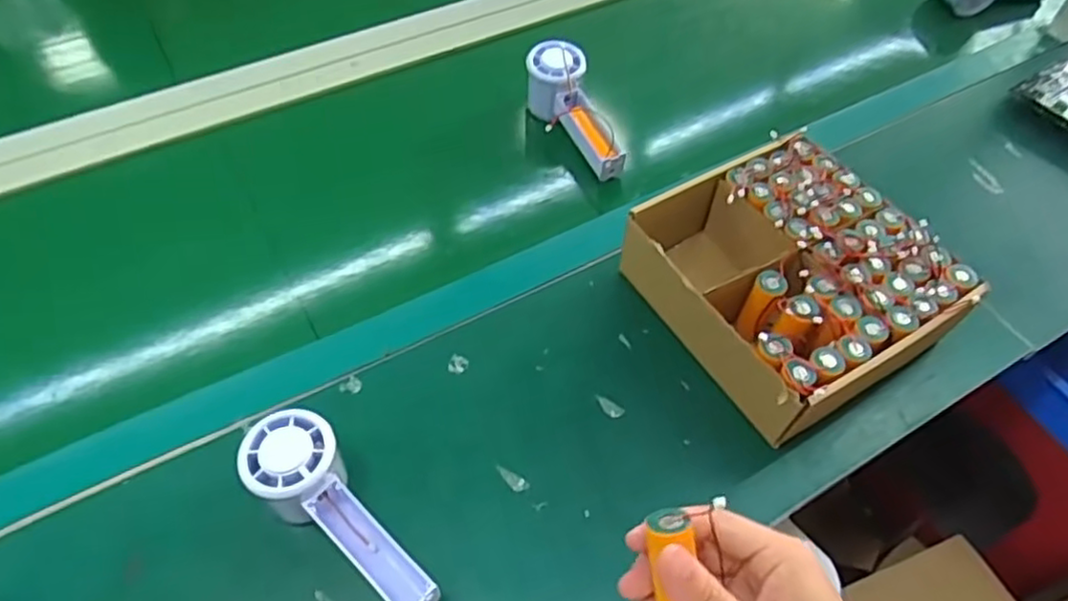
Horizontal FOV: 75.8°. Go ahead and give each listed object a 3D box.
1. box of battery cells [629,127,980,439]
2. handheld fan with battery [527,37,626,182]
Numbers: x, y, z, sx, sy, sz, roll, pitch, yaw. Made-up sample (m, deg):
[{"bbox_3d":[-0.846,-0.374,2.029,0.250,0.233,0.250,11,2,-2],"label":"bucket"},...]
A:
[{"bbox_3d":[0.192,-0.017,0.527,0.182,0.084,0.192,-26,60,-18],"label":"box of battery cells"},{"bbox_3d":[0.044,-0.181,0.670,0.047,0.069,0.148,-23,72,-17],"label":"handheld fan with battery"}]

